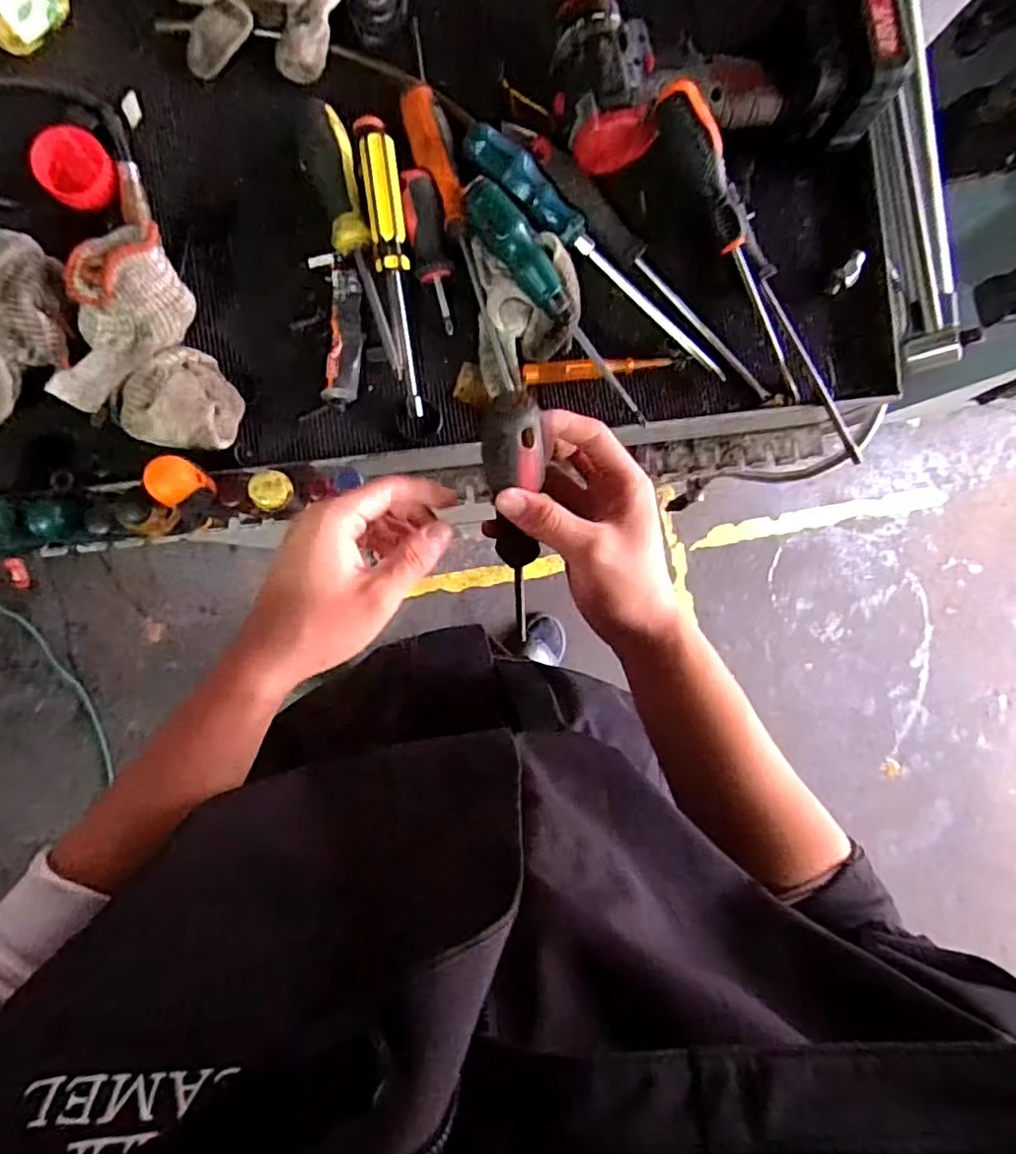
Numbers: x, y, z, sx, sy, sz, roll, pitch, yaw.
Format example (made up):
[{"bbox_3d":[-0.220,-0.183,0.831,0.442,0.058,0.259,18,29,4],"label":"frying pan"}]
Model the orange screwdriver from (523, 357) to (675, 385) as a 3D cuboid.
[{"bbox_3d":[0.067,-0.154,0.467,0.112,0.013,0.015,-7,91,-7],"label":"orange screwdriver"}]

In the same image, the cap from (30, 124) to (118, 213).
[{"bbox_3d":[-0.291,-0.276,0.429,0.048,0.018,0.048,2,107,-9],"label":"cap"}]

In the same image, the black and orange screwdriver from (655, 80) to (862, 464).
[{"bbox_3d":[0.185,-0.213,0.455,0.034,0.035,0.277,-37,106,-6],"label":"black and orange screwdriver"}]

